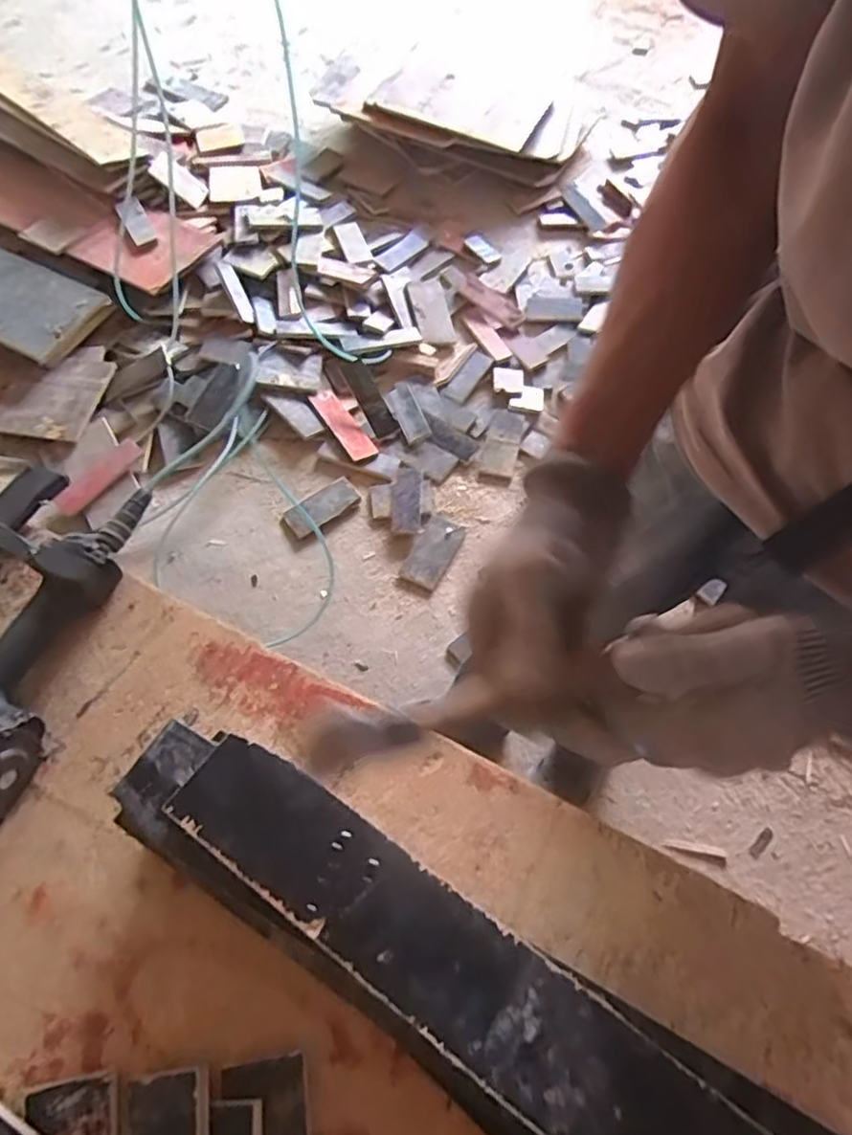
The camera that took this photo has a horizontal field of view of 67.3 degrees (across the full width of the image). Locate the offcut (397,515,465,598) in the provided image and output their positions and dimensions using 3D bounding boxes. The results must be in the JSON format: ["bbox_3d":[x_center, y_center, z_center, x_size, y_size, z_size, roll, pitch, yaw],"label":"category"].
[{"bbox_3d":[0.011,-0.031,1.416,0.093,0.014,0.188,25,65,11],"label":"offcut"}]

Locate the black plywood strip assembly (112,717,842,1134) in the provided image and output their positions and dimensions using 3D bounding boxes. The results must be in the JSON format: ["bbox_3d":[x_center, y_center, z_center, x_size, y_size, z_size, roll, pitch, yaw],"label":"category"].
[{"bbox_3d":[0.030,0.309,0.464,0.589,0.108,0.130,33,66,14],"label":"black plywood strip assembly"}]

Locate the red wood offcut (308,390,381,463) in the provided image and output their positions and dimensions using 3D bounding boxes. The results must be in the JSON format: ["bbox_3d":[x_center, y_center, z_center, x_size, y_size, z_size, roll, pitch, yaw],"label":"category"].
[{"bbox_3d":[-0.204,-0.353,1.583,0.072,0.020,0.229,-30,68,-16],"label":"red wood offcut"}]

